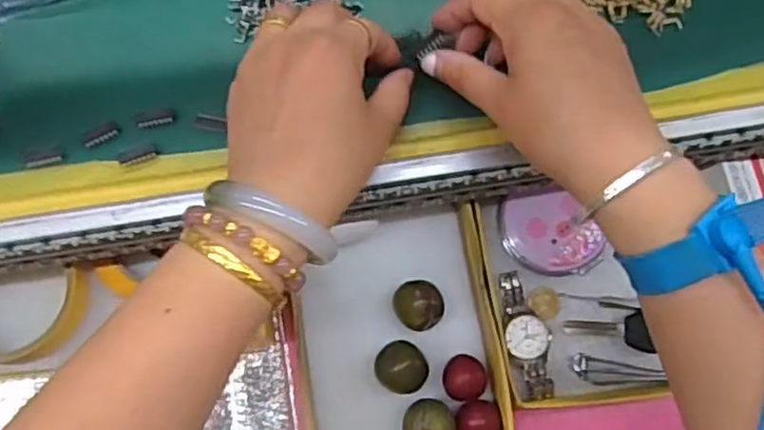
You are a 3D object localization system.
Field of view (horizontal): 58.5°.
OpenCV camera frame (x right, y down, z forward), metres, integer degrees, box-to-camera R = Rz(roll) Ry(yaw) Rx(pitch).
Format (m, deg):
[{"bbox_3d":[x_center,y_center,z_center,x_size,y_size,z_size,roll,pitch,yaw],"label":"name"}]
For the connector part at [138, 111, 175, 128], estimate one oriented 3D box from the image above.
[{"bbox_3d":[-0.118,-0.050,0.354,0.018,0.004,0.007,-11,76,-4],"label":"connector part"}]

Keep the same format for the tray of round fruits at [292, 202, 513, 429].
[{"bbox_3d":[0.009,0.073,0.420,0.118,0.045,0.151,-8,76,-3],"label":"tray of round fruits"}]

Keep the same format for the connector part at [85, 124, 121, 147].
[{"bbox_3d":[-0.144,-0.041,0.350,0.019,0.004,0.007,-26,78,-7],"label":"connector part"}]

